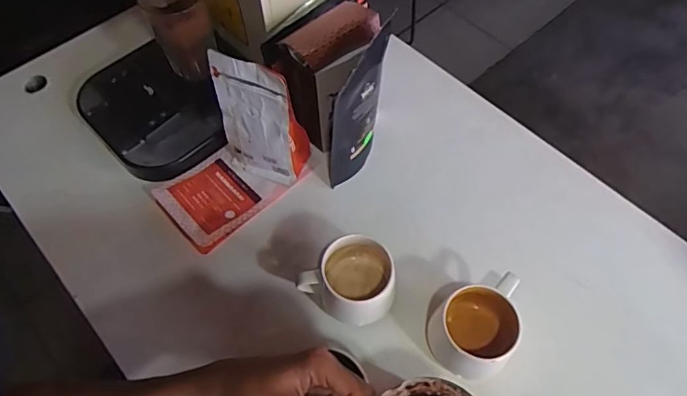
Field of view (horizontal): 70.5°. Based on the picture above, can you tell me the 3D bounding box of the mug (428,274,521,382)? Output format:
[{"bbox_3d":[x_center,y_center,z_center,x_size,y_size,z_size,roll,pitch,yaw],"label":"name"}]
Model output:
[{"bbox_3d":[0.144,0.133,0.519,0.080,0.068,0.106,40,69,21],"label":"mug"}]

